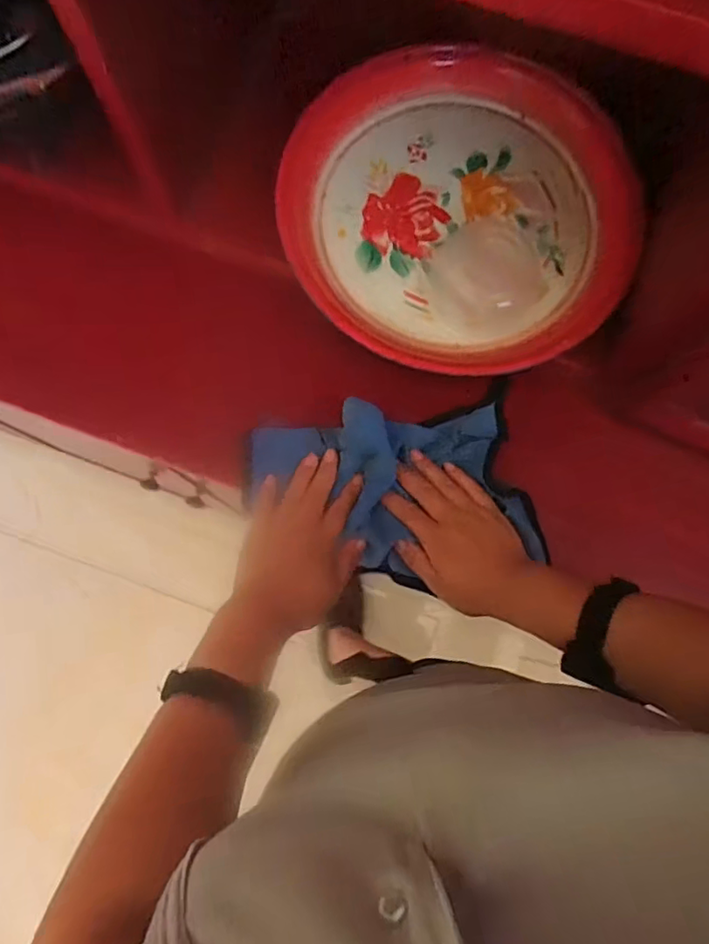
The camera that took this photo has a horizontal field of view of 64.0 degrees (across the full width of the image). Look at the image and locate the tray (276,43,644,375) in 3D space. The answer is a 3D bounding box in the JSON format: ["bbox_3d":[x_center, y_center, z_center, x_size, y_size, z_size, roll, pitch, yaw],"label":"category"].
[{"bbox_3d":[0.098,-0.255,0.549,0.336,0.047,0.321,39,81,6],"label":"tray"}]

